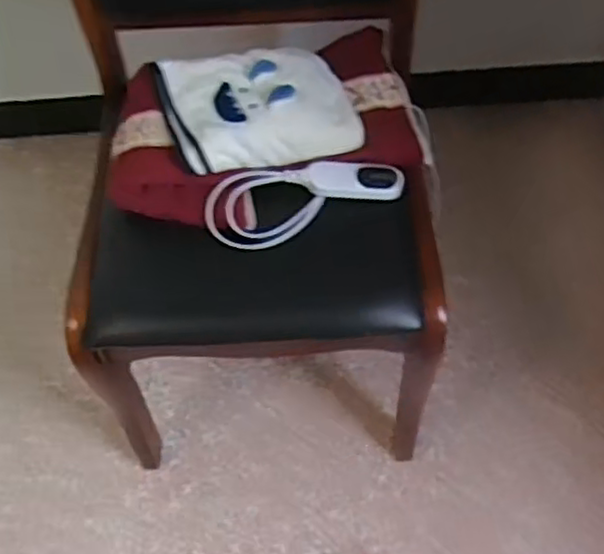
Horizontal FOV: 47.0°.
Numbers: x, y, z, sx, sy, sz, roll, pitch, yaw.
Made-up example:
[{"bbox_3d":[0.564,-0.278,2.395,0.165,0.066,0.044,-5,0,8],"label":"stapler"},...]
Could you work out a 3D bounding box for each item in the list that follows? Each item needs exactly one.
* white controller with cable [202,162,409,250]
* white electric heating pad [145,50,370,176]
[{"bbox_3d":[0.003,-0.100,0.842,0.241,0.031,0.093,-19,60,-10],"label":"white controller with cable"},{"bbox_3d":[-0.056,-0.222,0.870,0.231,0.041,0.190,-14,59,-7],"label":"white electric heating pad"}]

